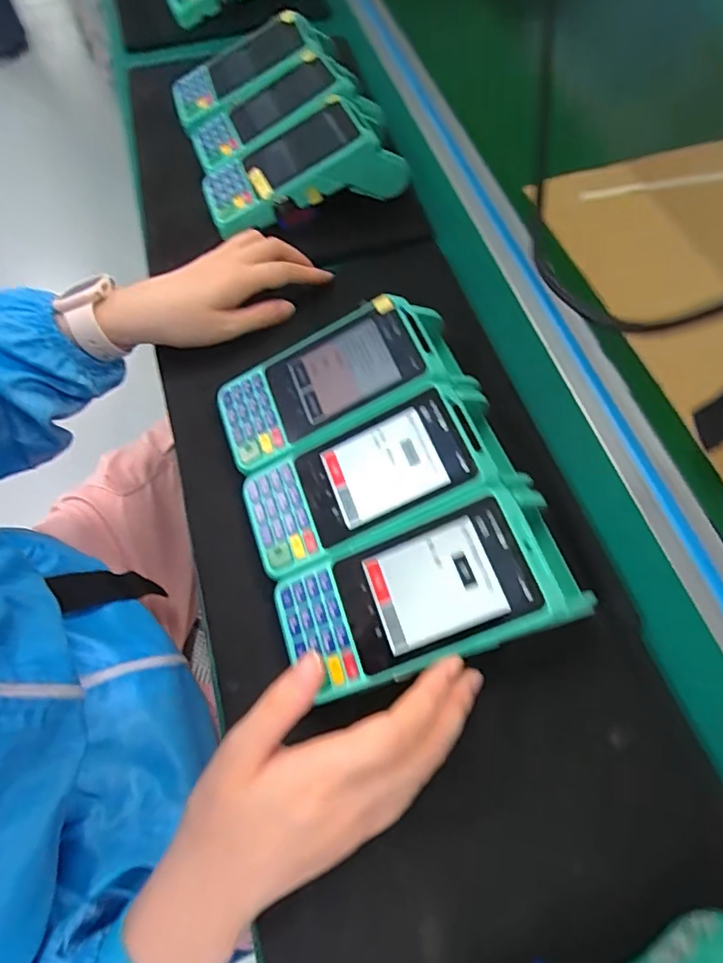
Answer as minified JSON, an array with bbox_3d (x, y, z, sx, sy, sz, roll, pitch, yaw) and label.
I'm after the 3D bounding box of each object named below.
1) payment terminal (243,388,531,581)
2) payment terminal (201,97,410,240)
[{"bbox_3d":[0.009,0.000,0.337,0.168,0.045,0.076,-24,66,4],"label":"payment terminal"},{"bbox_3d":[-0.054,-0.277,0.483,0.171,0.061,0.082,-27,64,6],"label":"payment terminal"}]

